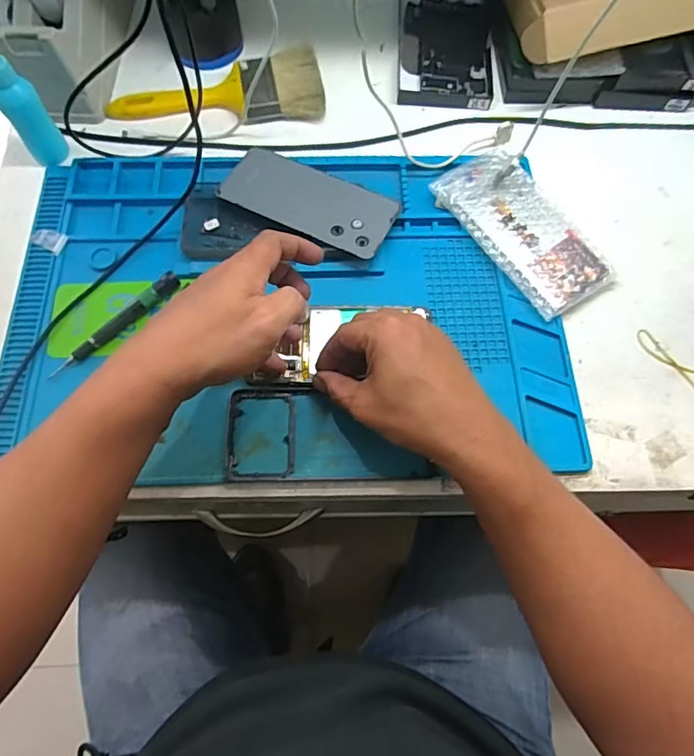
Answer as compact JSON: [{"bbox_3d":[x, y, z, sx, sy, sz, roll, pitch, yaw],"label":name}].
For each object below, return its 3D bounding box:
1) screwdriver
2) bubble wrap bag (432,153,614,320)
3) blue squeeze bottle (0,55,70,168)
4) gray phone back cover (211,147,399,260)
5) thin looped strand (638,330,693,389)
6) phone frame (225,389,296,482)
[{"bbox_3d":[-0.194,-0.045,0.433,0.019,0.014,0.129,42,73,14],"label":"screwdriver"},{"bbox_3d":[0.163,-0.139,0.479,0.090,0.023,0.175,-32,72,-13],"label":"bubble wrap bag"},{"bbox_3d":[-0.292,-0.245,0.457,0.026,0.108,0.033,16,69,5],"label":"blue squeeze bottle"},{"bbox_3d":[-0.035,-0.164,0.472,0.157,0.006,0.072,25,67,8],"label":"gray phone back cover"},{"bbox_3d":[0.286,-0.016,0.447,0.072,0.004,0.031,39,73,13],"label":"thin looped strand"},{"bbox_3d":[-0.068,0.043,0.408,0.054,0.004,0.076,0,69,-1],"label":"phone frame"}]

